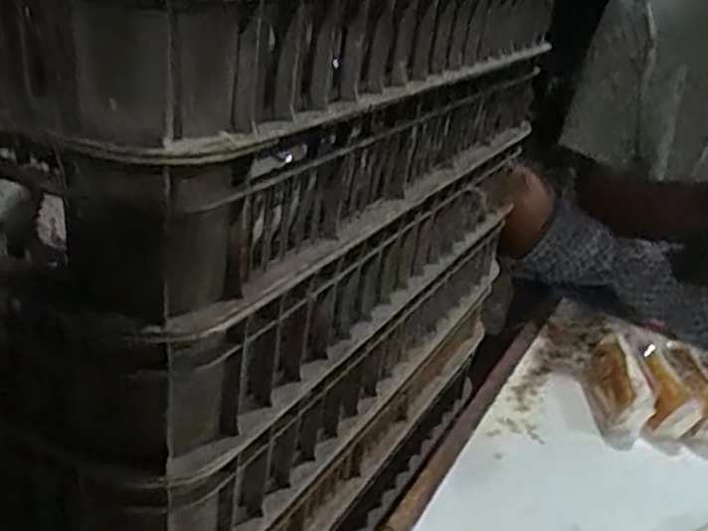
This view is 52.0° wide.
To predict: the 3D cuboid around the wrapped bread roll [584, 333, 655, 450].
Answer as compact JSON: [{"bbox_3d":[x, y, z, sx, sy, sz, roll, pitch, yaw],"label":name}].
[{"bbox_3d":[0.318,0.144,0.876,0.047,0.073,0.169,47,25,-15],"label":"wrapped bread roll"}]

